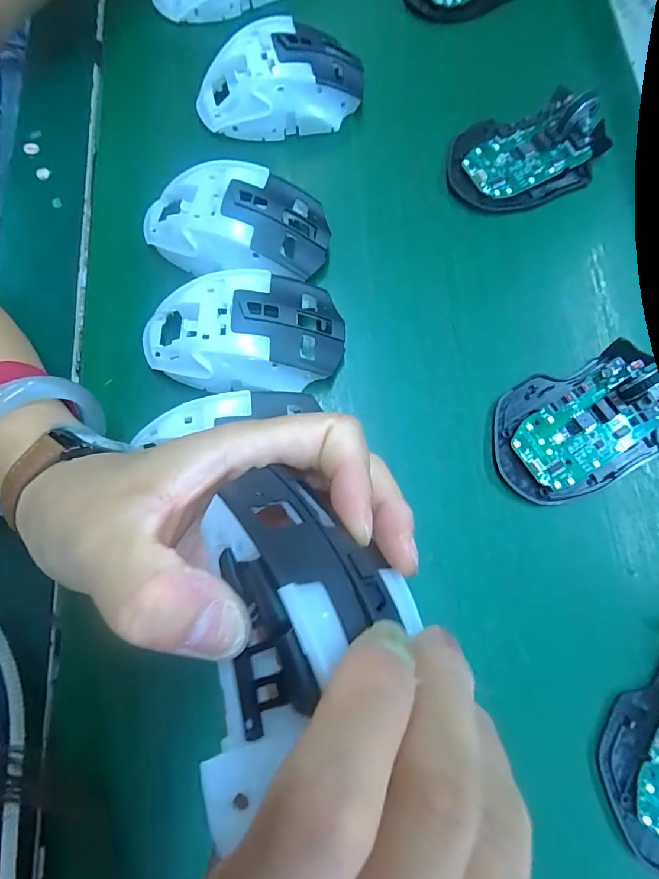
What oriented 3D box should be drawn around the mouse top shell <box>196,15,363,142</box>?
[{"bbox_3d":[-0.034,-0.245,0.297,0.111,0.034,0.058,-9,76,-4],"label":"mouse top shell"}]

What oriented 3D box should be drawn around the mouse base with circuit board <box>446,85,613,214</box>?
[{"bbox_3d":[0.137,-0.199,0.298,0.112,0.030,0.069,-20,77,-6],"label":"mouse base with circuit board"}]

